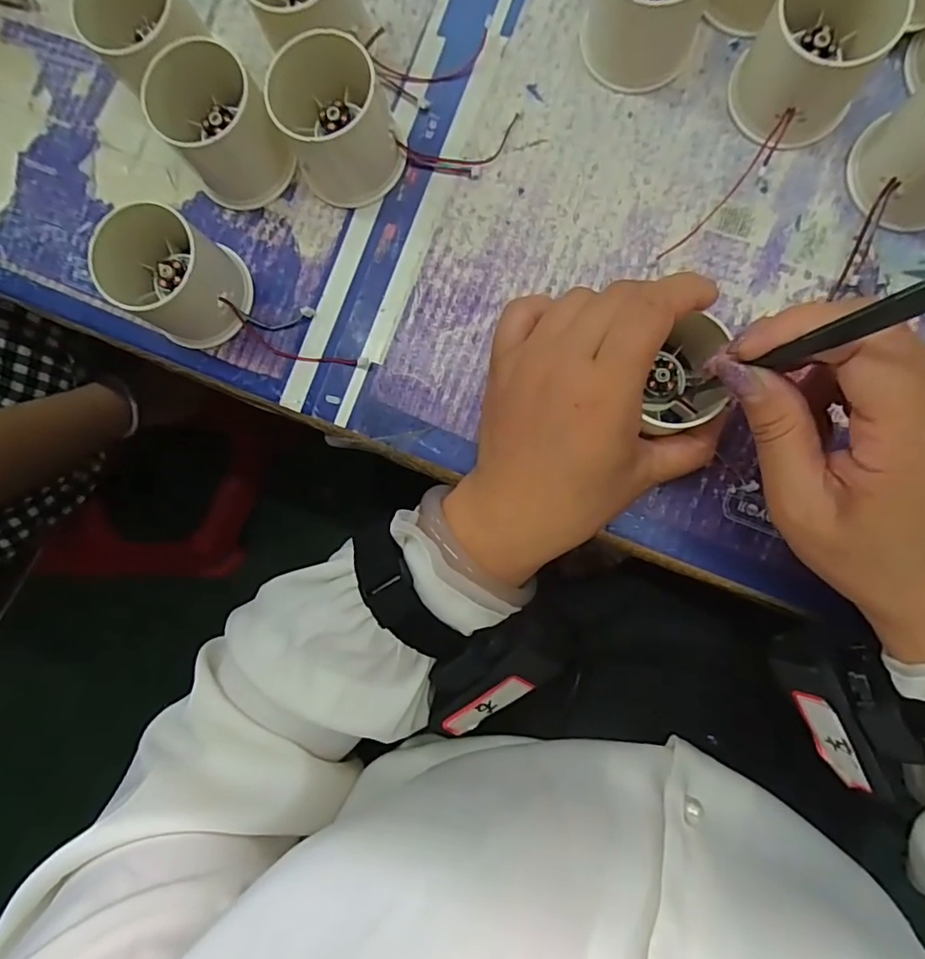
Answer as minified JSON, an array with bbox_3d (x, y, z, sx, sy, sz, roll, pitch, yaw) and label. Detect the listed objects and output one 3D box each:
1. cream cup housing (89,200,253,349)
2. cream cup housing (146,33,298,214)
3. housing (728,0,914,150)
[{"bbox_3d":[-0.143,-0.099,0.269,0.058,0.055,0.052,27,92,6],"label":"cream cup housing"},{"bbox_3d":[-0.122,-0.177,0.273,0.048,0.049,0.061,-33,86,4],"label":"cream cup housing"},{"bbox_3d":[0.158,-0.192,0.250,0.057,0.042,0.074,28,92,6],"label":"housing"}]

